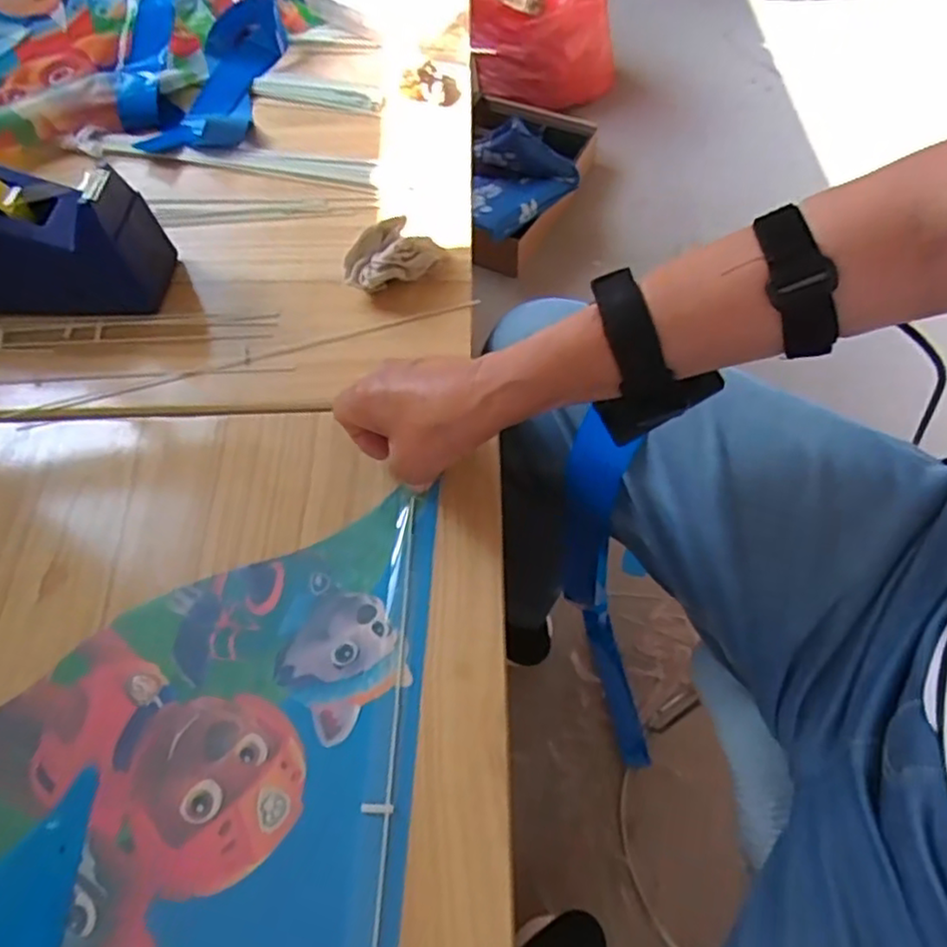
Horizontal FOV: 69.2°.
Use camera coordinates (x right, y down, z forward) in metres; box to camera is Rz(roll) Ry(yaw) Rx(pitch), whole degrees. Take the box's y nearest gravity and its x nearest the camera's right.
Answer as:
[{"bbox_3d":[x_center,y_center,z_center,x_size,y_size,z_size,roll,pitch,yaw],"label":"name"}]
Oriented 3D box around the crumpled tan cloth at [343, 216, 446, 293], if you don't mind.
[{"bbox_3d":[-0.063,-0.170,0.539,0.055,0.039,0.079,34,67,19],"label":"crumpled tan cloth"}]

